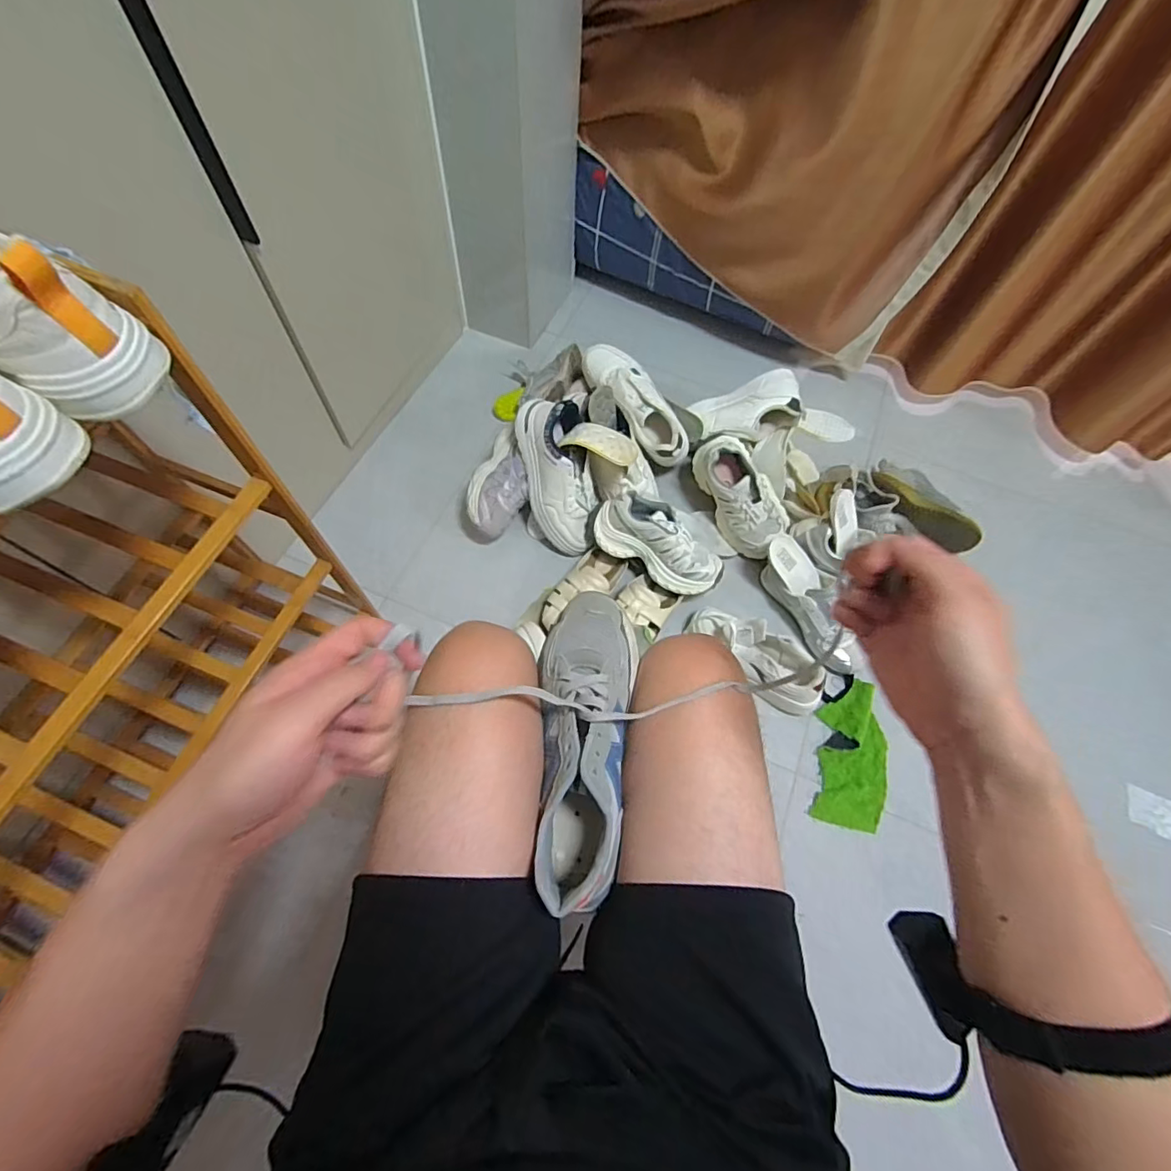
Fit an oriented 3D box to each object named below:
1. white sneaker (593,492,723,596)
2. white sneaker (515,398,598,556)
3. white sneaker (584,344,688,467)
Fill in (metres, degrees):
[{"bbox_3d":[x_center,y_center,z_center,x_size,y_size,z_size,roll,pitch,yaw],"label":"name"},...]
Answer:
[{"bbox_3d":[0.138,-0.083,1.012,0.246,0.093,0.109,28,66,10],"label":"white sneaker"},{"bbox_3d":[-0.050,-0.205,1.046,0.121,0.110,0.297,-14,104,-10],"label":"white sneaker"},{"bbox_3d":[0.094,-0.372,1.120,0.122,0.085,0.294,-34,84,-18],"label":"white sneaker"}]

